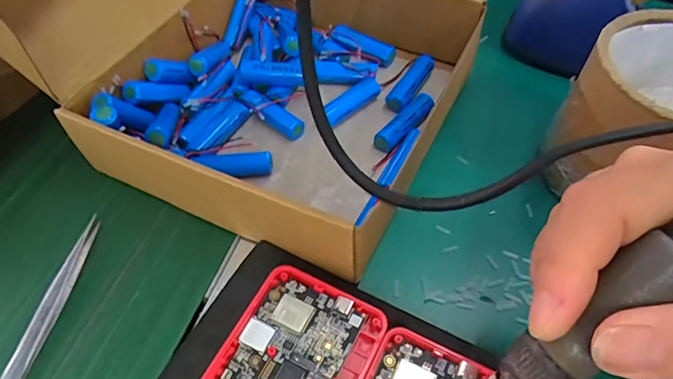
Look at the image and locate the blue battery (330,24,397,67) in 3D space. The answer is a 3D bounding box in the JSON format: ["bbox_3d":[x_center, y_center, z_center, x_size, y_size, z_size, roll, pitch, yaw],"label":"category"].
[{"bbox_3d":[0.018,-0.106,0.370,0.055,0.019,0.018,31,59,21],"label":"blue battery"}]

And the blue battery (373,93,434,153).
[{"bbox_3d":[0.045,-0.043,0.319,0.015,0.018,0.048,36,61,24],"label":"blue battery"}]

